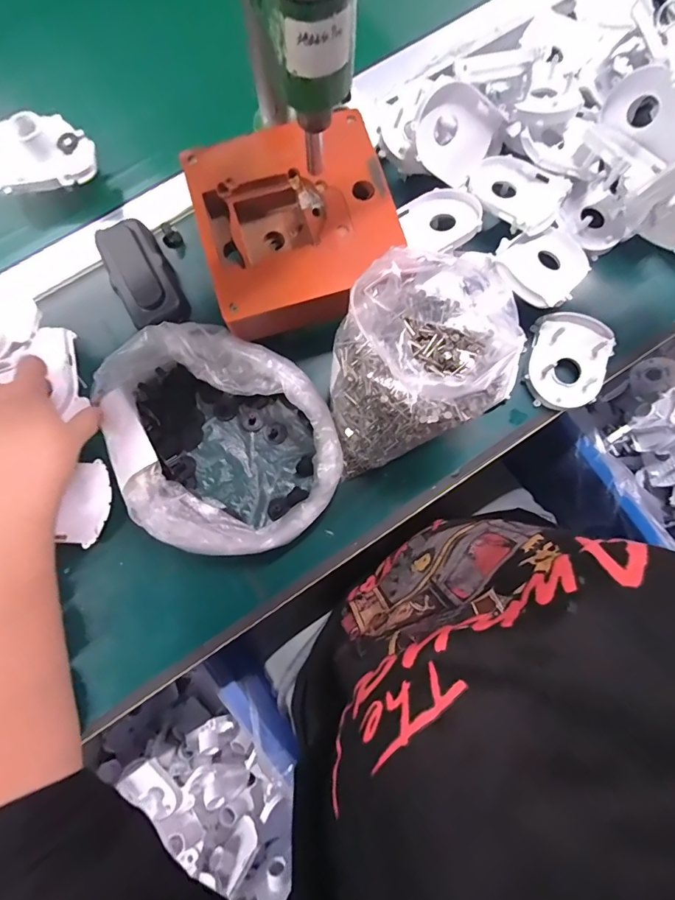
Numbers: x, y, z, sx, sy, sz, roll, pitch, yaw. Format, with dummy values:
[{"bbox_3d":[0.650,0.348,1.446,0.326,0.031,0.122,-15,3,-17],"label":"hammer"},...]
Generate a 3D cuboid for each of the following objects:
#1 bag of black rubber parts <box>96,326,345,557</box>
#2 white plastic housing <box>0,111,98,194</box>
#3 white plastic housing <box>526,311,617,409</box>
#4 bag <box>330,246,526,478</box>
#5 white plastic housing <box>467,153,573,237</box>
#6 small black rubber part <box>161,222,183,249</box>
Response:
[{"bbox_3d":[-0.096,-0.009,0.360,0.165,0.054,0.186,-27,81,-5],"label":"bag of black rubber parts"},{"bbox_3d":[-0.269,-0.267,0.392,0.097,0.028,0.064,-8,80,-2],"label":"white plastic housing"},{"bbox_3d":[0.202,-0.078,0.392,0.067,0.016,0.083,25,81,3],"label":"white plastic housing"},{"bbox_3d":[0.053,-0.060,0.332,0.127,0.124,0.109,-22,81,-5],"label":"bag"},{"bbox_3d":[0.159,-0.232,0.399,0.081,0.023,0.069,34,81,5],"label":"white plastic housing"},{"bbox_3d":[-0.155,-0.200,0.412,0.016,0.015,0.020,-31,82,-6],"label":"small black rubber part"}]

